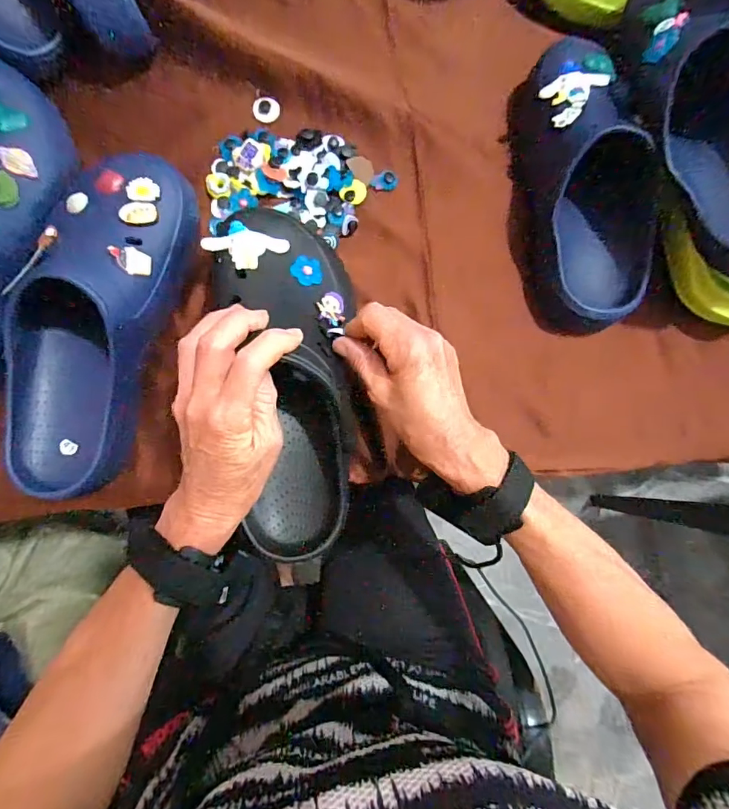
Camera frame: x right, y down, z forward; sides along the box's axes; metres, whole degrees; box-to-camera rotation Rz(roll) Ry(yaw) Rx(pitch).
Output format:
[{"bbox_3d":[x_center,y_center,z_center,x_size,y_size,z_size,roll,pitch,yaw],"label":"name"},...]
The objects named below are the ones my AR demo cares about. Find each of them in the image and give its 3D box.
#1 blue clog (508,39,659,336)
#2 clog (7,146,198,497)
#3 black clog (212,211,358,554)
[{"bbox_3d":[0.186,-0.196,0.393,0.103,0.087,0.256,-2,81,-4],"label":"blue clog"},{"bbox_3d":[-0.212,-0.063,0.355,0.100,0.081,0.271,20,95,0],"label":"clog"},{"bbox_3d":[-0.054,-0.016,0.344,0.098,0.083,0.274,-6,94,-5],"label":"black clog"}]

